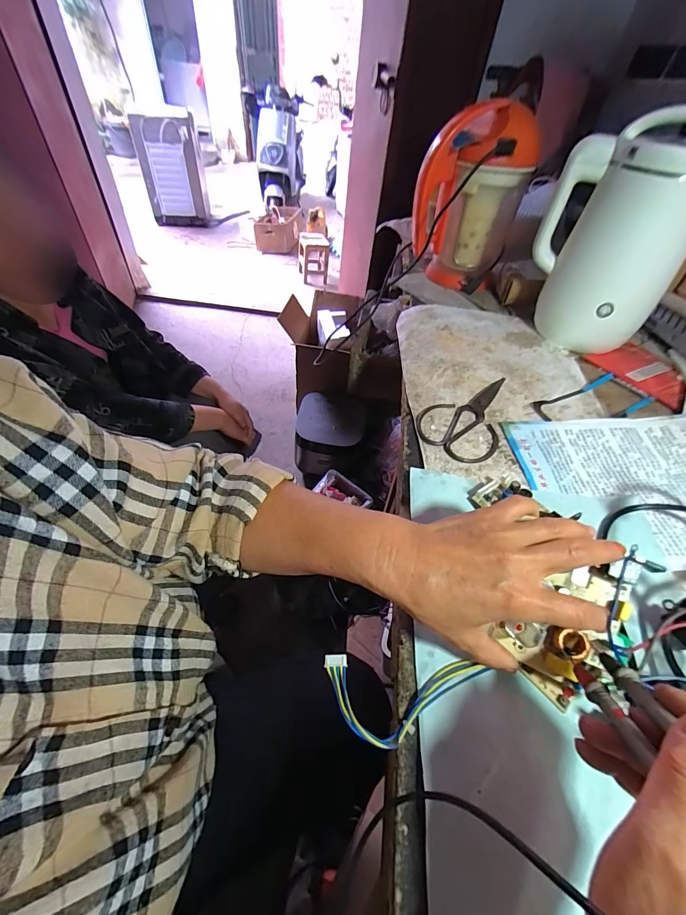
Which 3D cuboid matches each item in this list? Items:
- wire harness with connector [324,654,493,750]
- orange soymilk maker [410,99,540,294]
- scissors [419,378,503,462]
[{"bbox_3d":[0.048,0.173,0.256,0.121,0.015,0.053,3,50,-2],"label":"wire harness with connector"},{"bbox_3d":[0.254,-0.525,0.732,0.201,0.265,0.176,20,51,12],"label":"orange soymilk maker"},{"bbox_3d":[0.182,-0.061,0.491,0.102,0.005,0.189,37,57,24],"label":"scissors"}]

